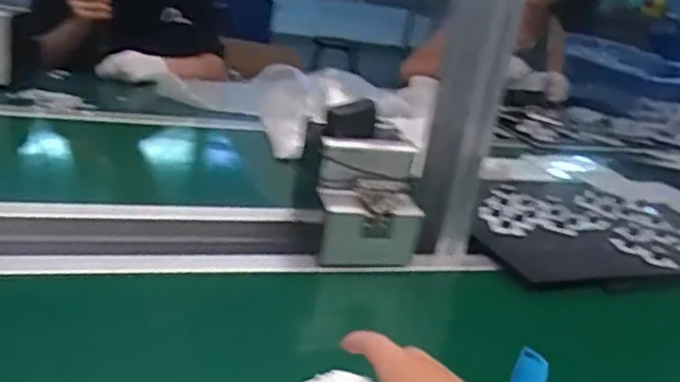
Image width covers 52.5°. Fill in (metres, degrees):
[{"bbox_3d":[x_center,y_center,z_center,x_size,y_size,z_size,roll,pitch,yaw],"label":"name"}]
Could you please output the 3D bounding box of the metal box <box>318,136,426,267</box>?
[{"bbox_3d":[0.029,0.006,0.890,0.142,0.134,0.125,6,21,-8],"label":"metal box"}]

